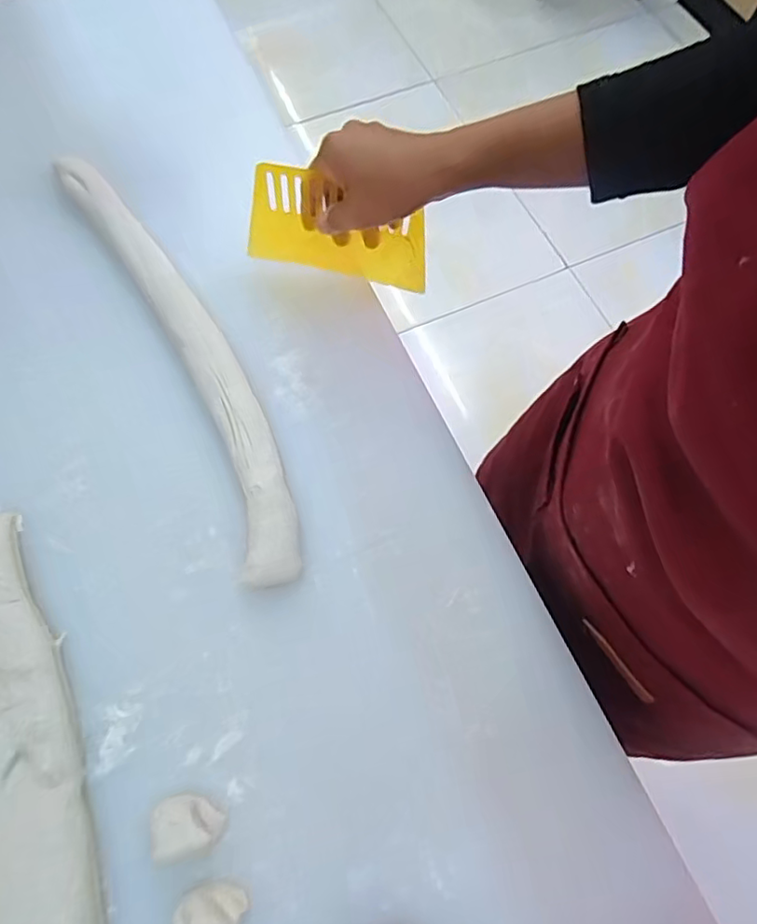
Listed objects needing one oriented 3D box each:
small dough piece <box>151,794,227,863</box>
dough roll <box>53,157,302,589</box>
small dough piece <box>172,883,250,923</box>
[{"bbox_3d":[-0.117,0.220,0.353,0.039,0.026,0.029,-12,68,-5],"label":"small dough piece"},{"bbox_3d":[-0.161,-0.101,0.474,0.064,0.022,0.437,-26,70,-10],"label":"dough roll"},{"bbox_3d":[-0.099,0.263,0.338,0.034,0.024,0.030,27,70,10],"label":"small dough piece"}]

